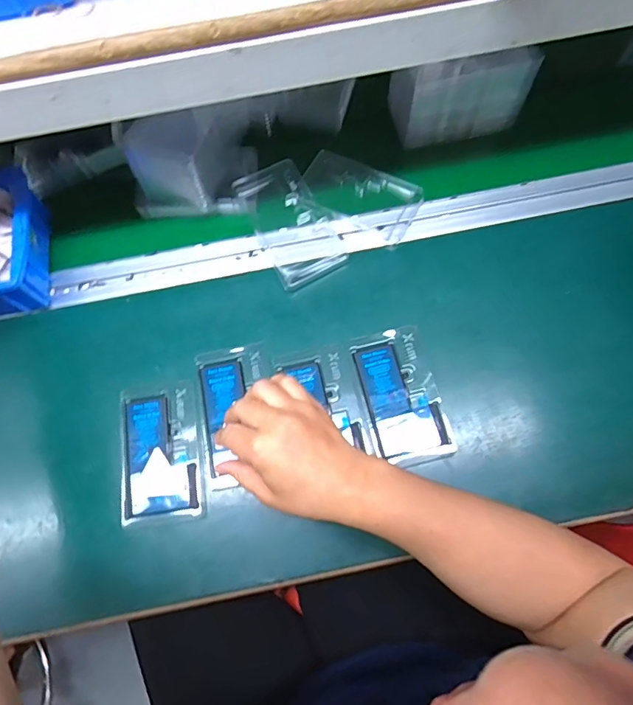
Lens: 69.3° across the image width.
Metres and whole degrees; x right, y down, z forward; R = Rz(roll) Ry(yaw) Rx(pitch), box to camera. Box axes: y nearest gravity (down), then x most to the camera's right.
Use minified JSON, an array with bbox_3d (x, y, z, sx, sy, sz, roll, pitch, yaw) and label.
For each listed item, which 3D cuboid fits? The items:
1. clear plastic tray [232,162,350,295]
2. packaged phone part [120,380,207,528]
[{"bbox_3d":[-0.027,-0.138,0.481,0.072,0.024,0.139,-26,74,-6],"label":"clear plastic tray"},{"bbox_3d":[-0.144,0.092,0.424,0.073,0.004,0.124,-9,73,0],"label":"packaged phone part"}]

